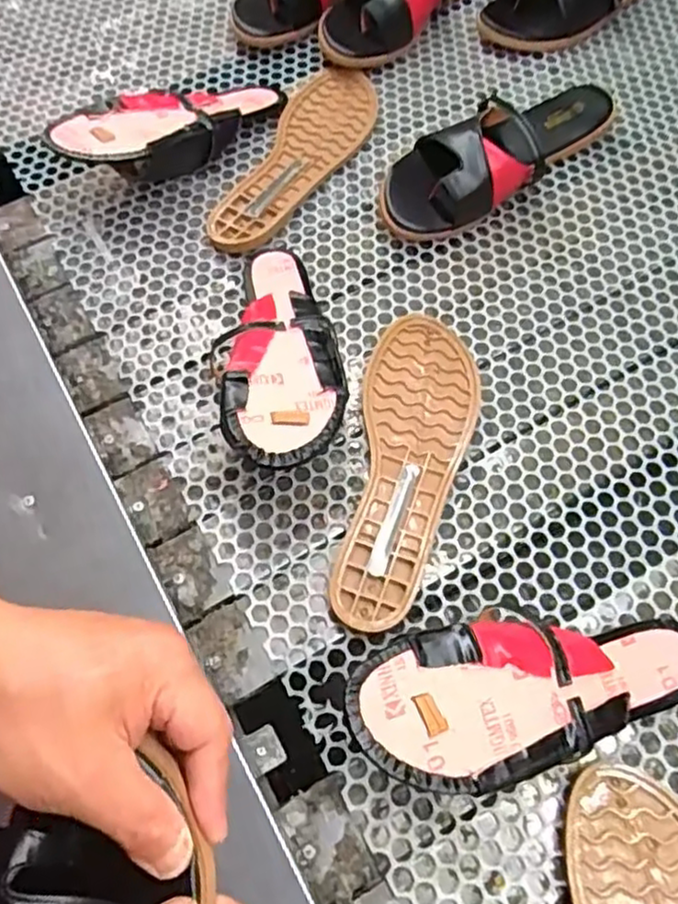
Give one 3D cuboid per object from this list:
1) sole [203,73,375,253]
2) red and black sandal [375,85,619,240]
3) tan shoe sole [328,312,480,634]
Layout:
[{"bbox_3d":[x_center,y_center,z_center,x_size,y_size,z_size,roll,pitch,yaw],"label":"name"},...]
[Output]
[{"bbox_3d":[-0.038,-0.291,0.658,0.088,0.014,0.261,20,68,12],"label":"sole"},{"bbox_3d":[0.141,-0.280,0.612,0.240,0.063,0.095,-39,69,-14],"label":"red and black sandal"},{"bbox_3d":[0.052,0.005,0.518,0.084,0.012,0.262,12,67,8],"label":"tan shoe sole"}]

